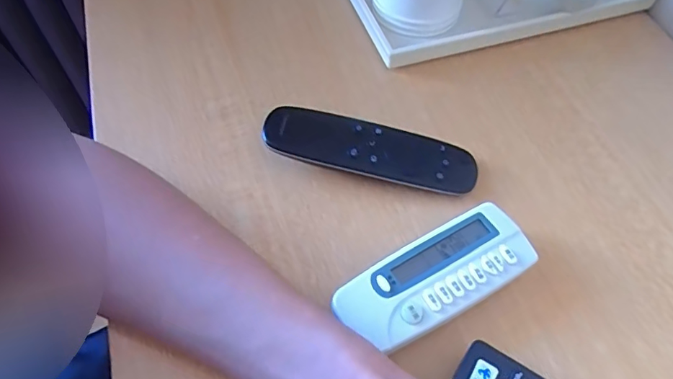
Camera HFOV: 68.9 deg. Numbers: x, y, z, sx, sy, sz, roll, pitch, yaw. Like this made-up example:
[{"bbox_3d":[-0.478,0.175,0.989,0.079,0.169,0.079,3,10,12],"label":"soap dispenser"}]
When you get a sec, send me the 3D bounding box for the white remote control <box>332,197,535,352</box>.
[{"bbox_3d":[0.054,0.051,0.272,0.109,0.026,0.044,-27,62,-16],"label":"white remote control"}]

